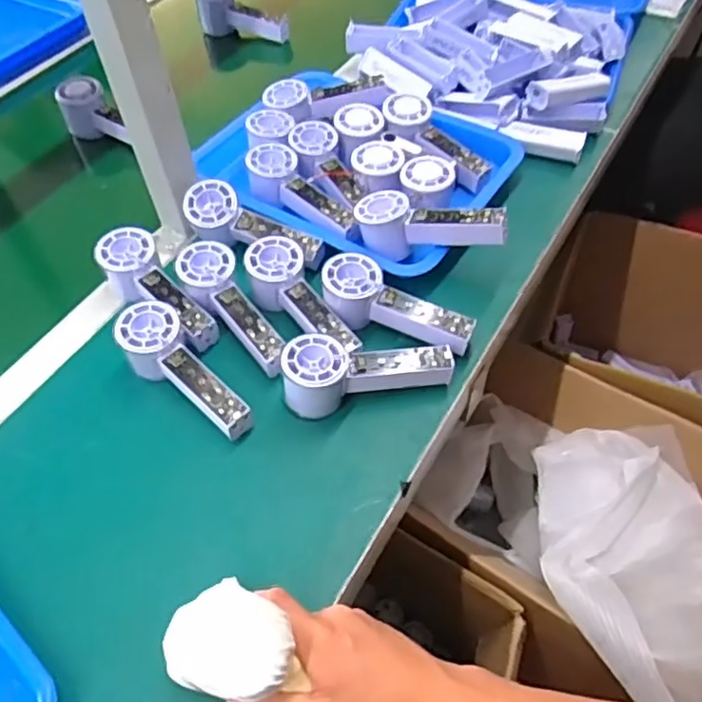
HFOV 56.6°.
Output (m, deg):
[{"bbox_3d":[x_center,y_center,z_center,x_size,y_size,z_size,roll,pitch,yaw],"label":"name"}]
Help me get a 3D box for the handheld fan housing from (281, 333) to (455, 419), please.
[{"bbox_3d":[0.015,0.016,0.582,0.151,0.060,0.060,-13,53,-6],"label":"handheld fan housing"}]

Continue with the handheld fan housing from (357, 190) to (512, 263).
[{"bbox_3d":[0.079,-0.124,0.665,0.155,0.058,0.053,14,55,14],"label":"handheld fan housing"}]

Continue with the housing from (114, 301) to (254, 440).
[{"bbox_3d":[-0.155,0.023,0.592,0.053,0.061,0.153,-36,59,-21],"label":"housing"}]

